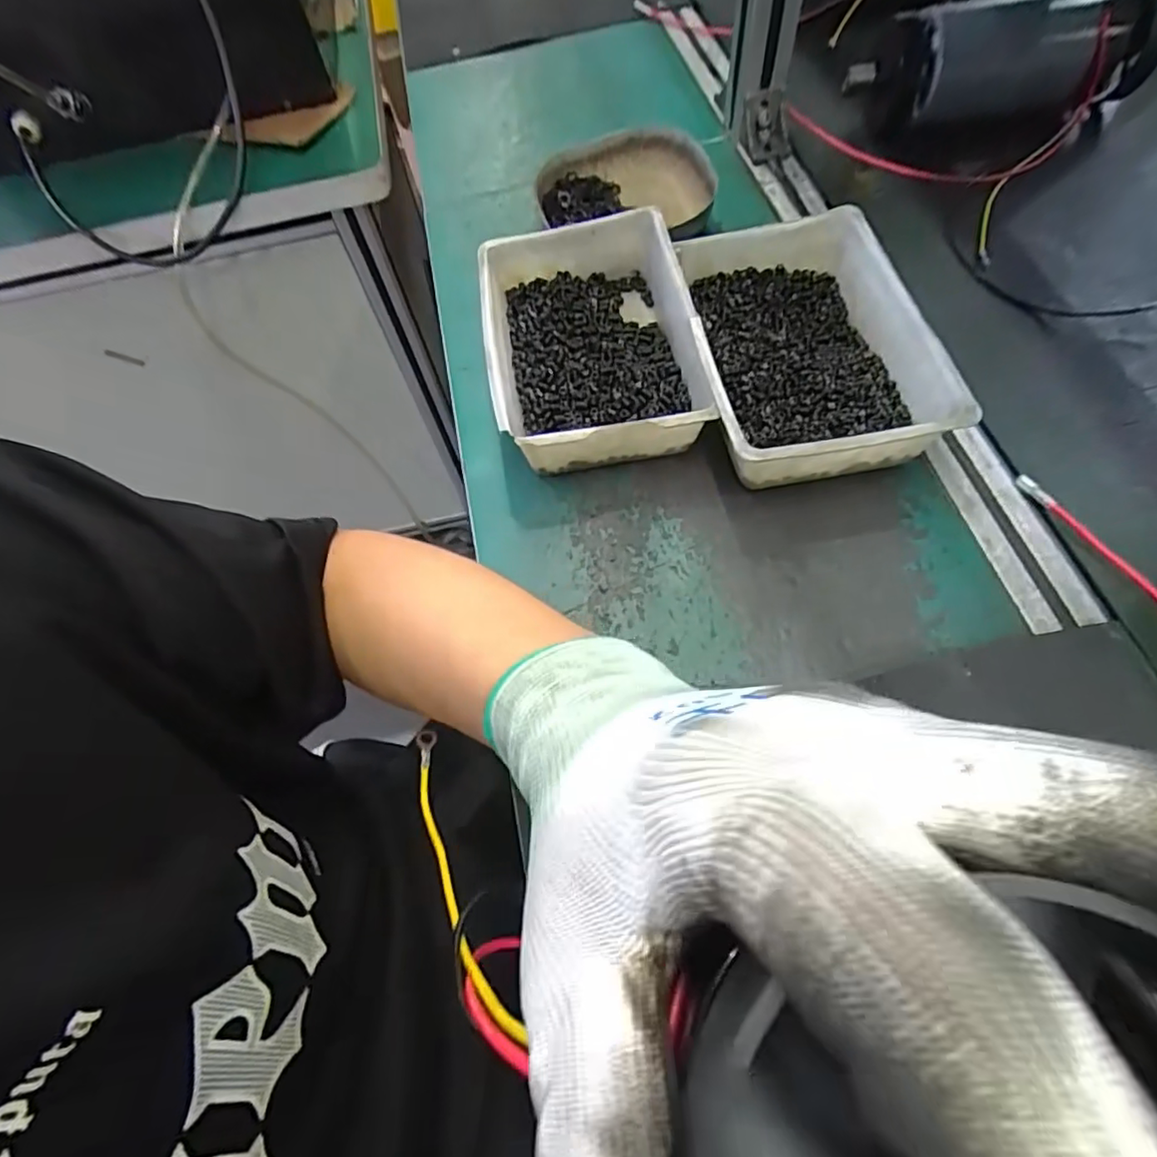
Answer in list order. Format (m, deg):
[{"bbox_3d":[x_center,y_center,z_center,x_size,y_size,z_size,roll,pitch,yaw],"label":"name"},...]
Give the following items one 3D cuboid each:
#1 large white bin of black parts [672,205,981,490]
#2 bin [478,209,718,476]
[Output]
[{"bbox_3d":[0.148,-0.155,0.391,0.137,0.044,0.197,-7,63,2],"label":"large white bin of black parts"},{"bbox_3d":[0.007,-0.167,0.422,0.139,0.055,0.197,-8,64,0],"label":"bin"}]

